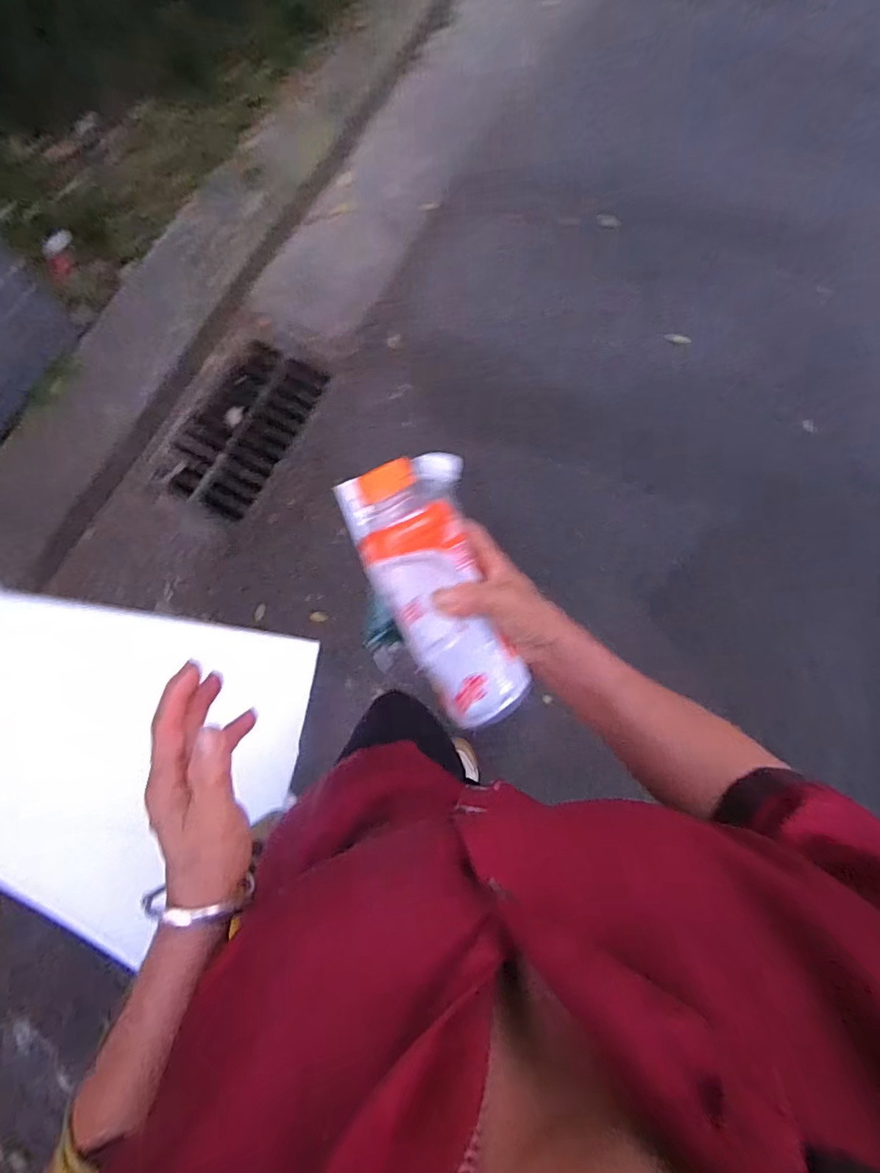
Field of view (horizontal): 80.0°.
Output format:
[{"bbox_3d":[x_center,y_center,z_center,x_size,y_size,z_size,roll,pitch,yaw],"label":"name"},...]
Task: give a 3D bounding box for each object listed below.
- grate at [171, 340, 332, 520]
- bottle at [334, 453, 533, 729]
[{"bbox_3d":[-0.506,-0.411,1.359,0.252,0.029,0.458,26,78,4],"label":"grate"},{"bbox_3d":[0.004,0.002,0.385,0.084,0.071,0.194,-22,92,-6],"label":"bottle"}]

